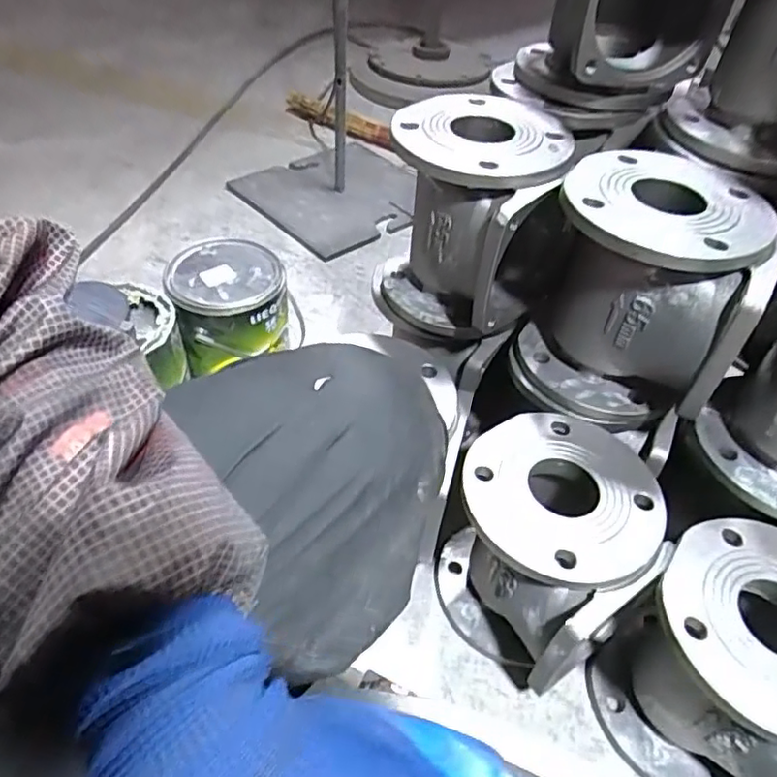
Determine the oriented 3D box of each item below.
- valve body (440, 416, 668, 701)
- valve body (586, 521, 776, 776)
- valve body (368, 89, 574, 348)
[{"bbox_3d":[0.159,0.160,0.618,0.171,0.195,0.184,2,47,-3],"label":"valve body"},{"bbox_3d":[0.308,0.250,0.544,0.187,0.191,0.182,2,47,-3],"label":"valve body"},{"bbox_3d":[0.093,-0.177,0.669,0.158,0.207,0.178,-33,57,-30],"label":"valve body"}]

